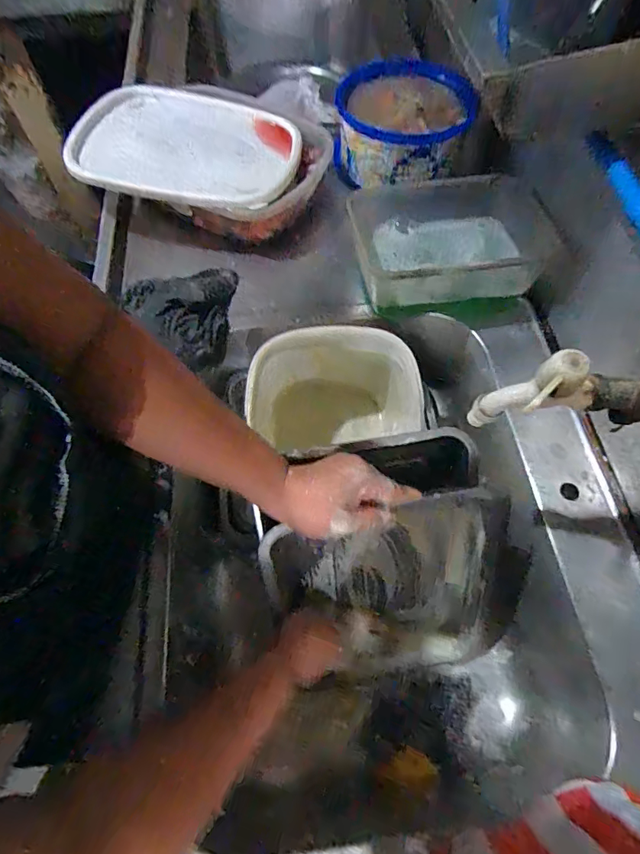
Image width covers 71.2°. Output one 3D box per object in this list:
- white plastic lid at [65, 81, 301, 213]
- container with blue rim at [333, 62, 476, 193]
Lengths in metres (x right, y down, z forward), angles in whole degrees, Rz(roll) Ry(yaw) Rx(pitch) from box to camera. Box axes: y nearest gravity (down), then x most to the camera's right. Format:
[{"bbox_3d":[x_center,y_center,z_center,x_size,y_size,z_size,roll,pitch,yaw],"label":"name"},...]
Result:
[{"bbox_3d":[-0.206,-0.448,0.706,0.337,0.041,0.258,11,64,5],"label":"white plastic lid"},{"bbox_3d":[0.144,-0.530,0.763,0.216,0.103,0.242,15,64,8],"label":"container with blue rim"}]

